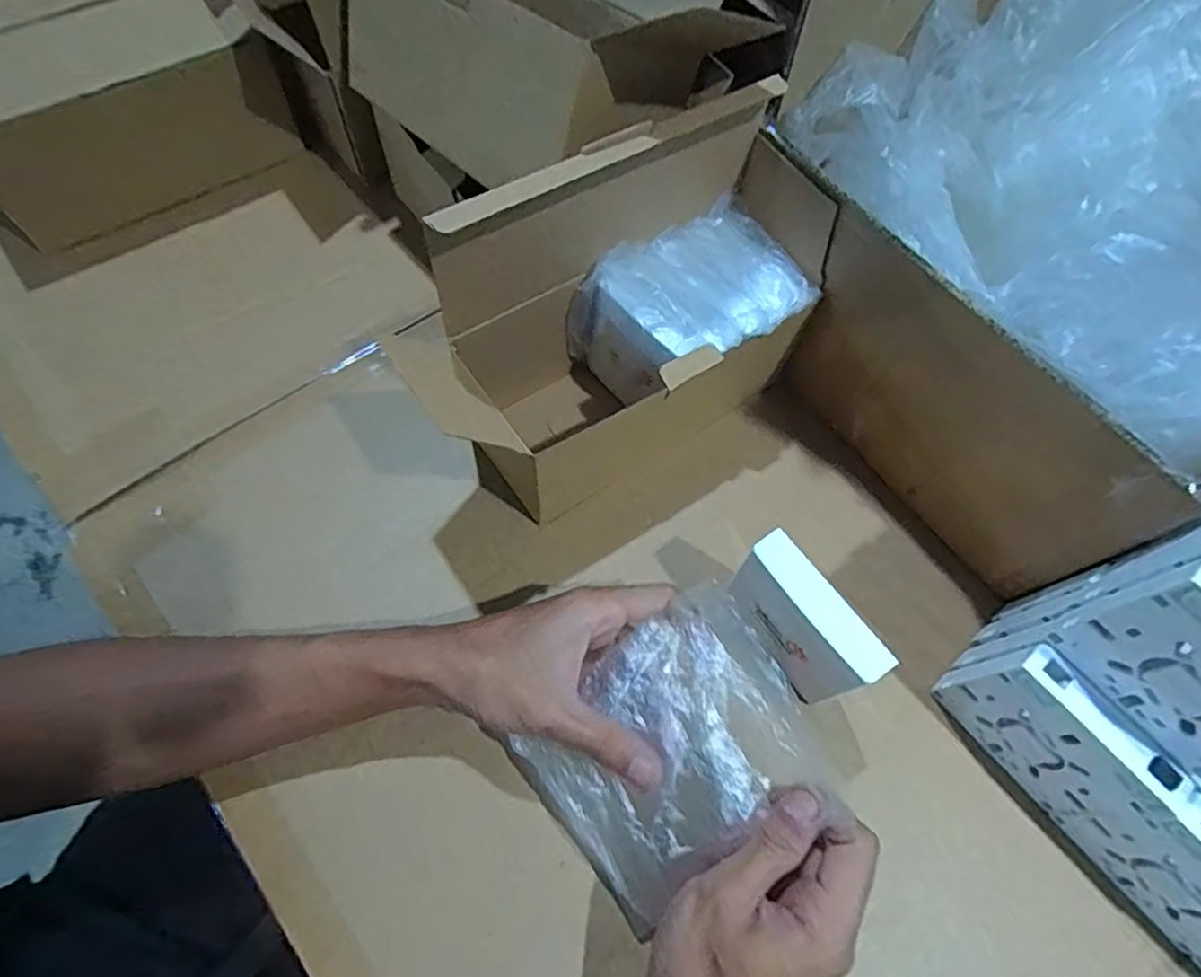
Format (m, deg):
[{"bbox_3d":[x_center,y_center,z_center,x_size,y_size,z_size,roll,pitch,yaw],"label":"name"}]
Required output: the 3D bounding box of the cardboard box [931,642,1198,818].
[{"bbox_3d":[0.236,0.130,0.346,0.022,0.088,0.089,-35,71,-17],"label":"cardboard box"}]

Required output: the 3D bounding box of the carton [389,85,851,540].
[{"bbox_3d":[0.034,-0.106,0.387,0.237,0.181,0.096,-31,70,-16],"label":"carton"}]

